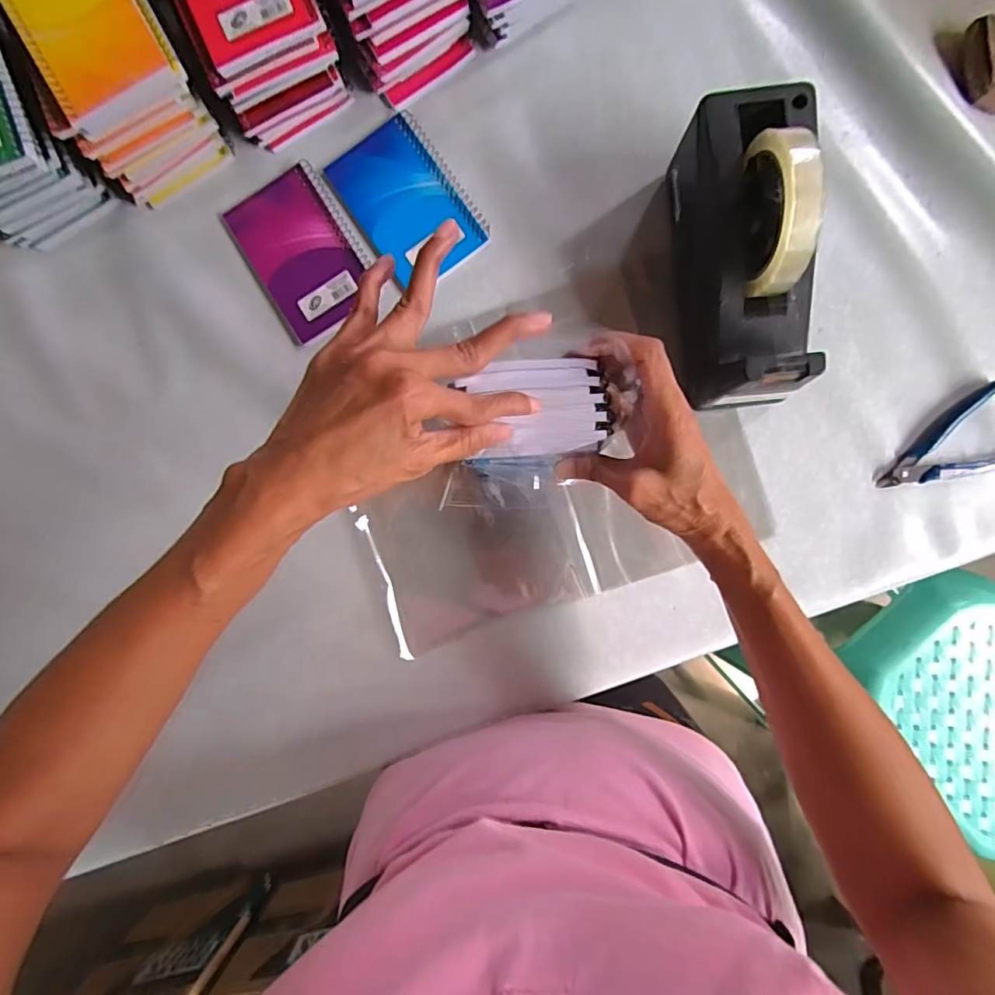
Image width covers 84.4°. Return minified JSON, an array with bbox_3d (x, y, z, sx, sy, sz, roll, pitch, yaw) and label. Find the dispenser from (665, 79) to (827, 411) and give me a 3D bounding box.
[{"bbox_3d":[0.179,-0.171,0.391,0.076,0.128,0.204,-4,91,1],"label":"dispenser"}]

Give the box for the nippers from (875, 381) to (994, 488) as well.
[{"bbox_3d":[0.369,-0.038,0.445,0.117,0.016,0.066,-27,90,1],"label":"nippers"}]

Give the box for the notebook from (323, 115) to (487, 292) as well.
[{"bbox_3d":[-0.076,-0.248,0.462,0.088,0.008,0.134,-35,90,1],"label":"notebook"}]

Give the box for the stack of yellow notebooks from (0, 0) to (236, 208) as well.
[{"bbox_3d":[-0.298,-0.332,0.421,0.108,0.079,0.151,-28,90,1],"label":"stack of yellow notebooks"}]

